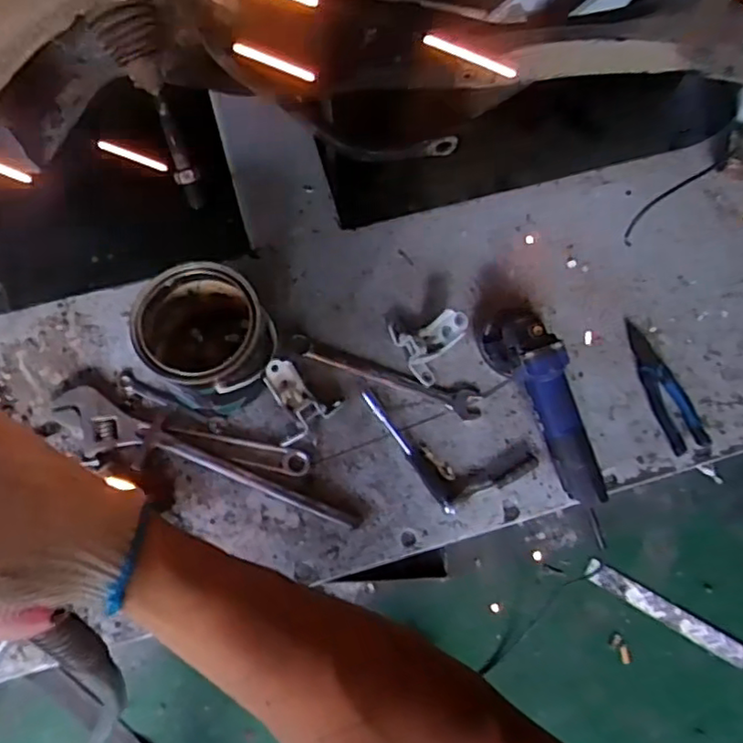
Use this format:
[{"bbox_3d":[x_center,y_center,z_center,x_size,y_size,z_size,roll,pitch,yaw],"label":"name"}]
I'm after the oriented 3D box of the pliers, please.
[{"bbox_3d":[0.419,0.020,0.910,0.064,0.023,0.198,-18,74,-8],"label":"pliers"}]

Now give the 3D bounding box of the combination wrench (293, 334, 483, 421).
[{"bbox_3d":[0.021,0.006,0.914,0.285,0.011,0.042,18,72,4],"label":"combination wrench"}]

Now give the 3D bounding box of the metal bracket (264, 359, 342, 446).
[{"bbox_3d":[-0.109,0.038,0.878,0.098,0.046,0.104,-40,78,-13],"label":"metal bracket"}]

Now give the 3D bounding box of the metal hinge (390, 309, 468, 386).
[{"bbox_3d":[0.091,-0.048,0.917,0.103,0.045,0.107,-28,75,-11],"label":"metal hinge"}]

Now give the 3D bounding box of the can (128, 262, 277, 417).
[{"bbox_3d":[-0.220,-0.040,0.843,0.166,0.160,0.153,1,72,-2],"label":"can"}]

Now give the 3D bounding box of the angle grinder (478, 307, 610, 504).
[{"bbox_3d":[0.231,0.036,0.862,0.097,0.093,0.301,-11,73,-6],"label":"angle grinder"}]

